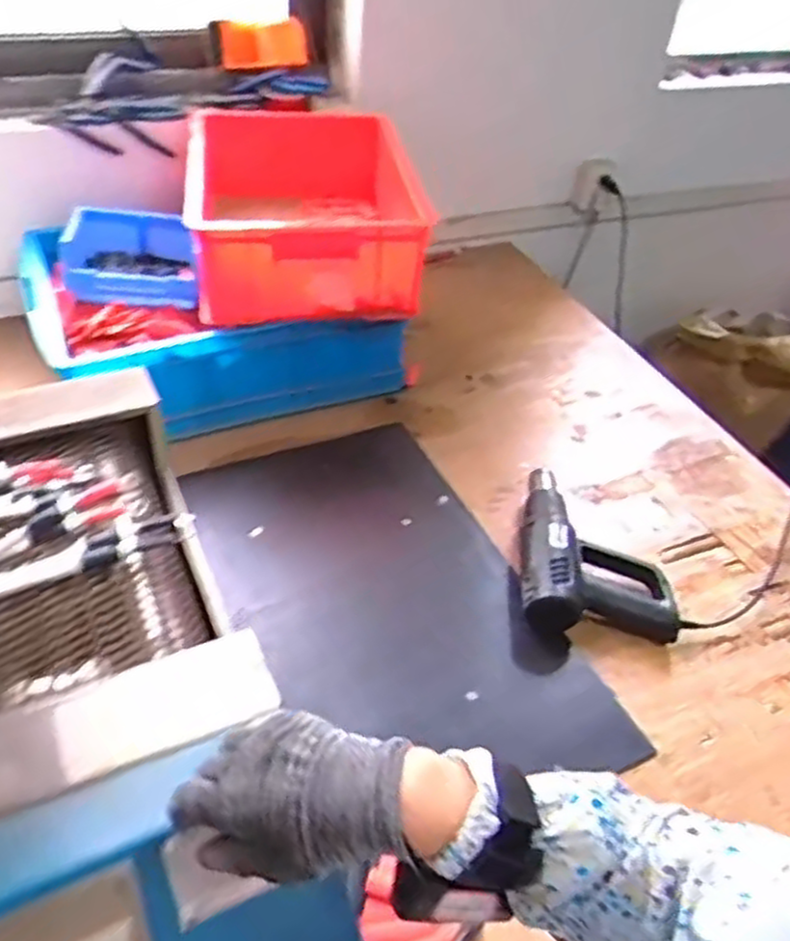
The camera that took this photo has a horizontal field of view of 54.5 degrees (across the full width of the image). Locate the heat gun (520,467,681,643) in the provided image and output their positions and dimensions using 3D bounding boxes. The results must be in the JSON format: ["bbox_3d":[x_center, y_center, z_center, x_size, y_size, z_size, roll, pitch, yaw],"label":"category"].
[{"bbox_3d":[0.244,0.094,0.978,0.188,0.090,0.246,1,42,-5],"label":"heat gun"}]

